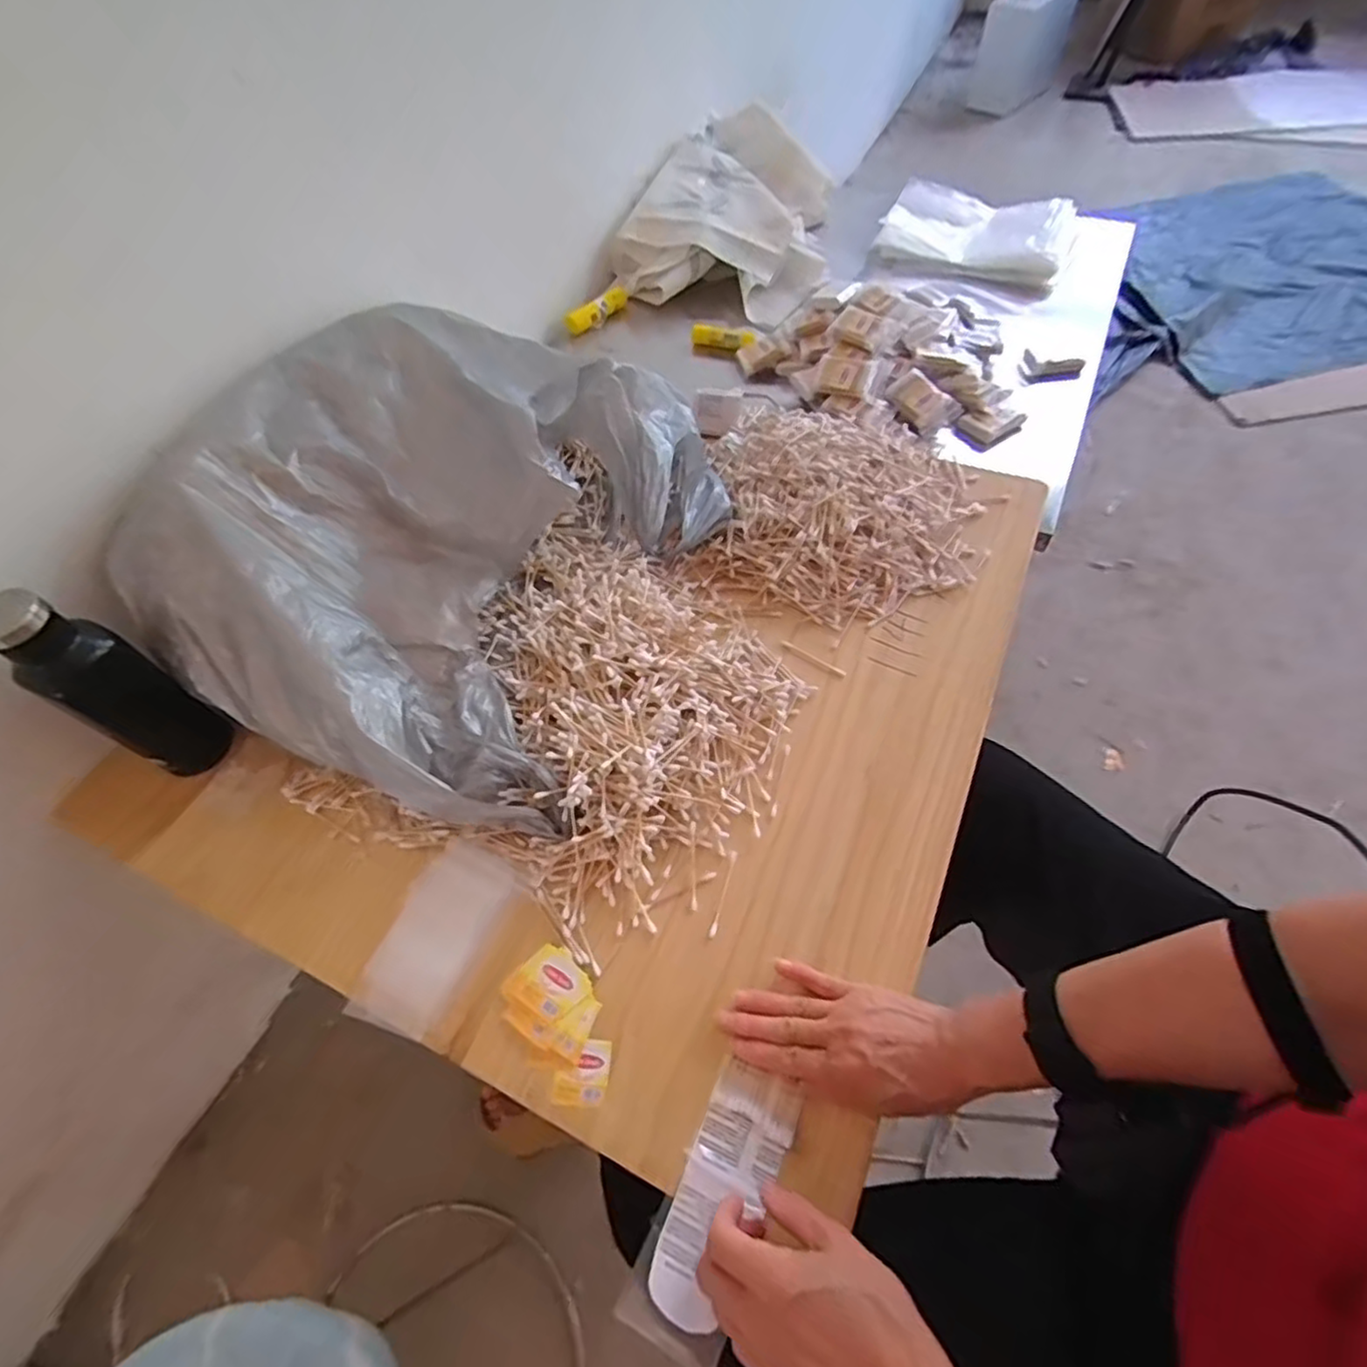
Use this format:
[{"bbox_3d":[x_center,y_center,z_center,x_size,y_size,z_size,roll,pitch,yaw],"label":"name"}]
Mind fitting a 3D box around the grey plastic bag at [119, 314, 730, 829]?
[{"bbox_3d":[-0.228,-0.157,0.657,0.436,0.191,0.496,20,63,15],"label":"grey plastic bag"}]

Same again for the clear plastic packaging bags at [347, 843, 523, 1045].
[{"bbox_3d":[-0.201,0.205,0.545,0.076,0.018,0.150,22,64,16],"label":"clear plastic packaging bags"}]

